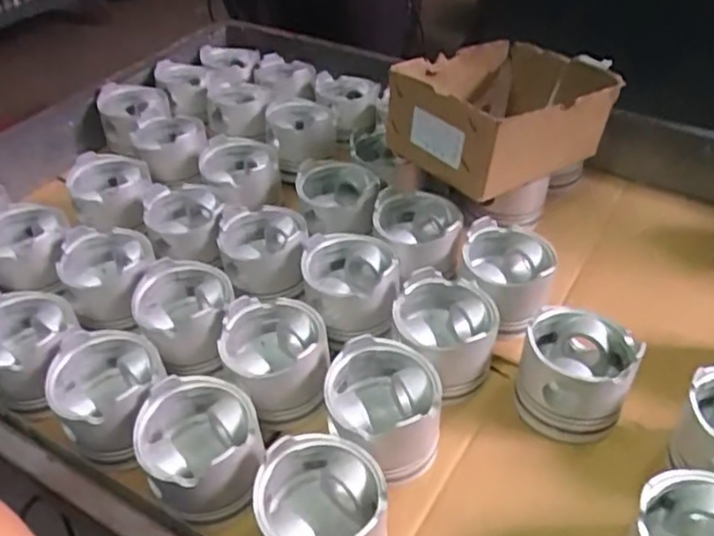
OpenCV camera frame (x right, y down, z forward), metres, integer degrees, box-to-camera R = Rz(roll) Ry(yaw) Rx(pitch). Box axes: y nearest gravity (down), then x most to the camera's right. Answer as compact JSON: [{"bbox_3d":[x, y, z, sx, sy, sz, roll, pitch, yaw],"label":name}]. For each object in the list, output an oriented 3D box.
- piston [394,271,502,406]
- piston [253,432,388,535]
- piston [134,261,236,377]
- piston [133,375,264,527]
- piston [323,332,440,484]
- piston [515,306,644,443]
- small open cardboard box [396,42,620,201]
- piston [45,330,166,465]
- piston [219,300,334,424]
[{"bbox_3d":[0.080,0.066,0.614,0.092,0.079,0.097,7,41,10],"label":"piston"},{"bbox_3d":[-0.023,0.184,0.488,0.093,0.086,0.101,-1,41,1],"label":"piston"},{"bbox_3d":[-0.160,0.047,0.632,0.089,0.058,0.100,-11,41,-10],"label":"piston"},{"bbox_3d":[-0.121,0.141,0.522,0.091,0.070,0.101,-12,42,-12],"label":"piston"},{"bbox_3d":[0.020,0.122,0.555,0.089,0.086,0.090,-8,41,-8],"label":"piston"},{"bbox_3d":[0.191,0.093,0.586,0.089,0.081,0.090,-1,41,1],"label":"piston"},{"bbox_3d":[0.158,-0.183,0.750,0.226,0.092,0.194,-30,48,-29],"label":"small open cardboard box"},{"bbox_3d":[-0.207,0.106,0.566,0.088,0.067,0.094,-1,41,1],"label":"piston"},{"bbox_3d":[-0.071,0.081,0.592,0.093,0.069,0.102,-3,41,-2],"label":"piston"}]

